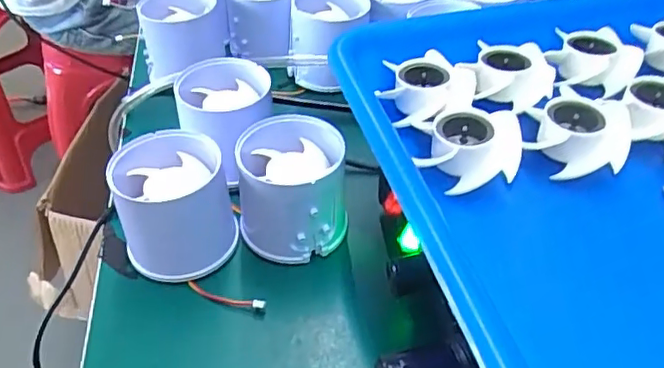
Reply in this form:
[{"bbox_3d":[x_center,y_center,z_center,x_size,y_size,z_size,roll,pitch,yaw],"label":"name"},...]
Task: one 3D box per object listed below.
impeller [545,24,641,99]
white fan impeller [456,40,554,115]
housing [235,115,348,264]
[{"bbox_3d":[0.125,-0.060,0.286,0.040,0.016,0.038,11,44,14],"label":"impeller"},{"bbox_3d":[0.081,-0.051,0.278,0.039,0.016,0.039,4,43,5],"label":"white fan impeller"},{"bbox_3d":[-0.021,0.002,0.297,0.051,0.055,0.054,-9,43,-8],"label":"housing"}]

